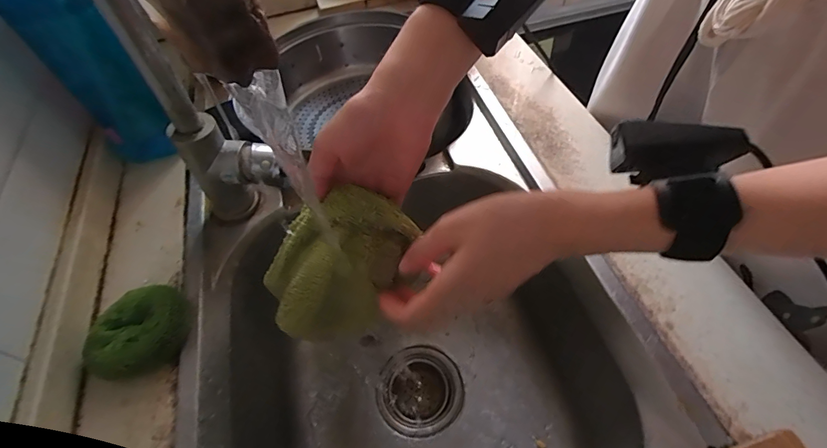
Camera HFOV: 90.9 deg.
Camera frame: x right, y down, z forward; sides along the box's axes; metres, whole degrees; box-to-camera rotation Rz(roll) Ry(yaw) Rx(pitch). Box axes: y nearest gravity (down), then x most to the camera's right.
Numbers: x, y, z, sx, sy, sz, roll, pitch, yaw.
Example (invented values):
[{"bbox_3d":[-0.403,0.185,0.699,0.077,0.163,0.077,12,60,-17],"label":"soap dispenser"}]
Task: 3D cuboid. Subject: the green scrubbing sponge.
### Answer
[{"bbox_3d":[-0.239,0.094,0.356,0.076,0.029,0.075,-5,53,1],"label":"green scrubbing sponge"}]

